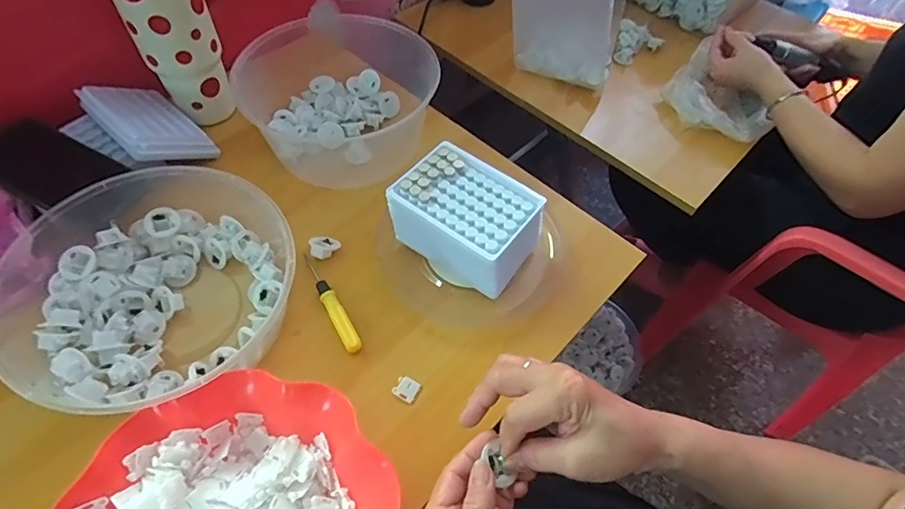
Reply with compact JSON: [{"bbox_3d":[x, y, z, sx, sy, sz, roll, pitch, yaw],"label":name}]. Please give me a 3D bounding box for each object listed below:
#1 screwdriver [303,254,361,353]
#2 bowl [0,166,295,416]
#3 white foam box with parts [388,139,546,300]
[{"bbox_3d":[-0.122,0.045,0.484,0.015,0.015,0.120,-25,61,-20],"label":"screwdriver"},{"bbox_3d":[-0.277,0.025,0.457,0.232,0.091,0.227,2,56,-3],"label":"bowl"},{"bbox_3d":[0.018,-0.032,0.506,0.141,0.080,0.096,31,59,16],"label":"white foam box with parts"}]

